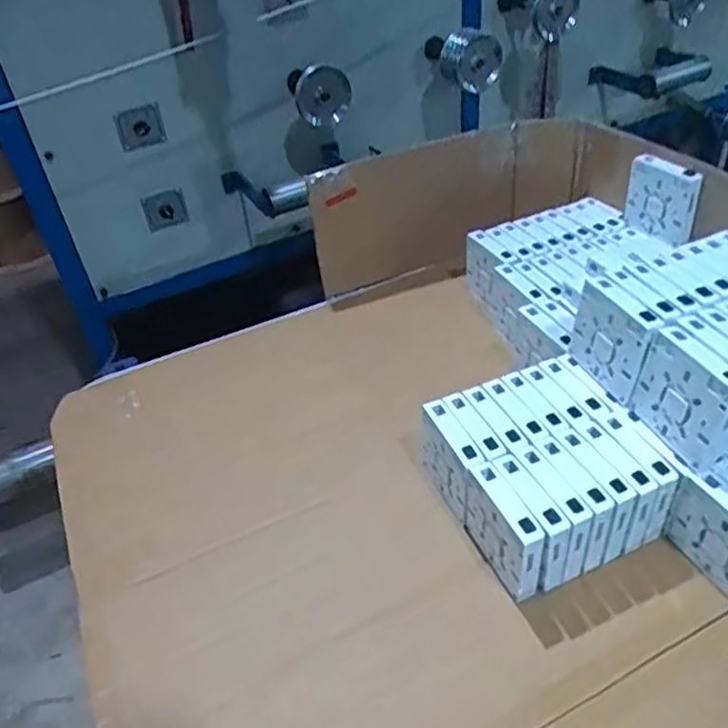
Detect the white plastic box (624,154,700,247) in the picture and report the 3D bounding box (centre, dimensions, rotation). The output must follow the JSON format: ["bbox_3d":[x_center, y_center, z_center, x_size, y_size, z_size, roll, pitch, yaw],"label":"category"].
[{"bbox_3d":[0.354,-0.193,0.782,0.023,0.090,0.086,-23,43,-19],"label":"white plastic box"}]

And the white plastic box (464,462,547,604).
[{"bbox_3d":[0.116,0.141,0.557,0.023,0.087,0.087,-19,41,-15],"label":"white plastic box"}]

